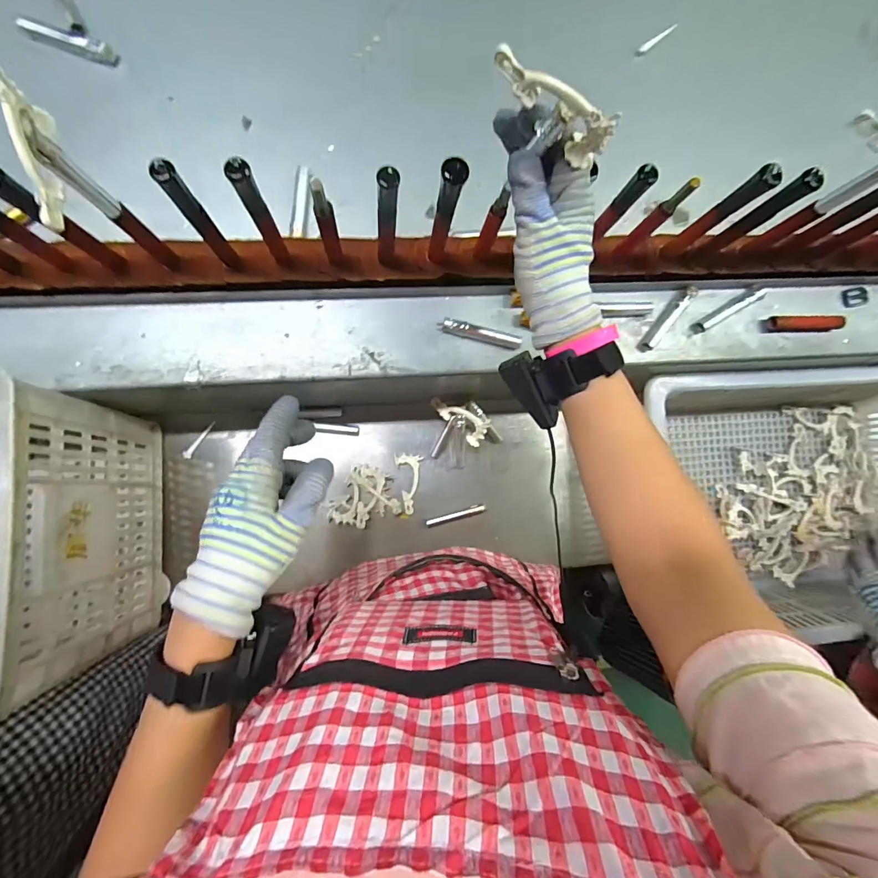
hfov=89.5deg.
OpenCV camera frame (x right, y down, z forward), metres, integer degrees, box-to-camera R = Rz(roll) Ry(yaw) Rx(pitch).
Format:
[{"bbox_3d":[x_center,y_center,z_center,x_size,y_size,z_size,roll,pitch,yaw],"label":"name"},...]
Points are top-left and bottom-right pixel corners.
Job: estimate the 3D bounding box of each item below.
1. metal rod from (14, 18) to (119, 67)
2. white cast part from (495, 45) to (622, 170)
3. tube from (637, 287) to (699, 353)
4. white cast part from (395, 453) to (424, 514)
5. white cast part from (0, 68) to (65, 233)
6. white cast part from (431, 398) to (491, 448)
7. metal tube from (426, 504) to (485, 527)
[{"bbox_3d":[-0.379,-0.407,0.453,0.091,0.014,0.016,13,89,-6],"label":"metal rod"},{"bbox_3d":[0.071,-0.212,0.282,0.086,0.039,0.015,33,87,-7],"label":"white cast part"},{"bbox_3d":[0.267,-0.142,0.520,0.017,0.019,0.090,38,87,-5],"label":"tube"},{"bbox_3d":[-0.048,0.067,0.660,0.039,0.013,0.086,4,90,-6],"label":"white cast part"},{"bbox_3d":[-0.246,-0.172,0.270,0.009,0.047,0.084,-12,92,-6],"label":"white cast part"},{"bbox_3d":[0.026,-0.024,0.625,0.086,0.020,0.041,25,88,-5],"label":"white cast part"},{"bbox_3d":[0.025,0.116,0.670,0.090,0.012,0.013,-16,92,-6],"label":"metal tube"}]

